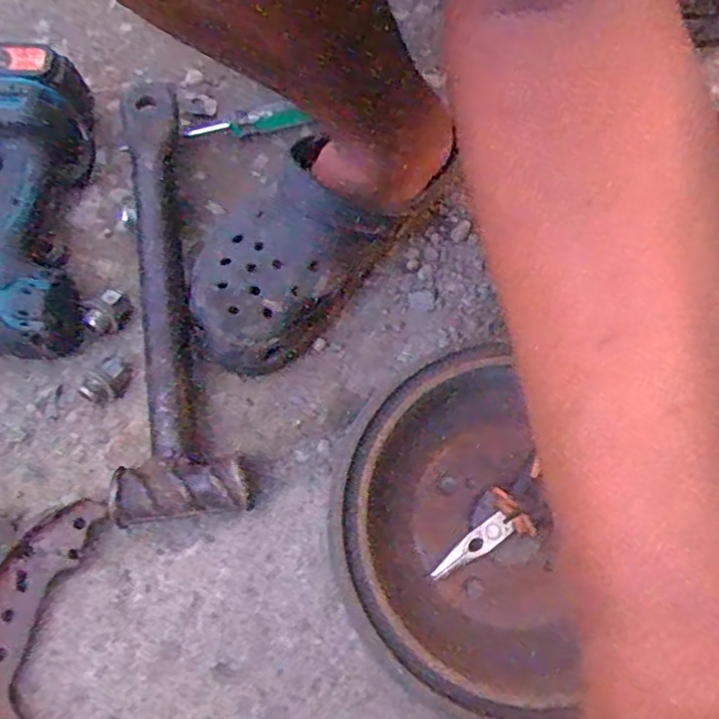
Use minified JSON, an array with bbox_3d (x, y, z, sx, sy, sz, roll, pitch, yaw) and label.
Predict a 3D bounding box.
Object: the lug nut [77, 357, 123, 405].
[{"bbox_3d":[-0.192,0.016,0.499,0.020,0.019,0.036,27,75,7],"label":"lug nut"}]

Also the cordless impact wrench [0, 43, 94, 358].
[{"bbox_3d":[-0.319,-0.119,0.505,0.222,0.075,0.239,-3,74,-2],"label":"cordless impact wrench"}]

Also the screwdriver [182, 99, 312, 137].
[{"bbox_3d":[-0.097,-0.205,0.573,0.104,0.015,0.022,-18,75,-6],"label":"screwdriver"}]

